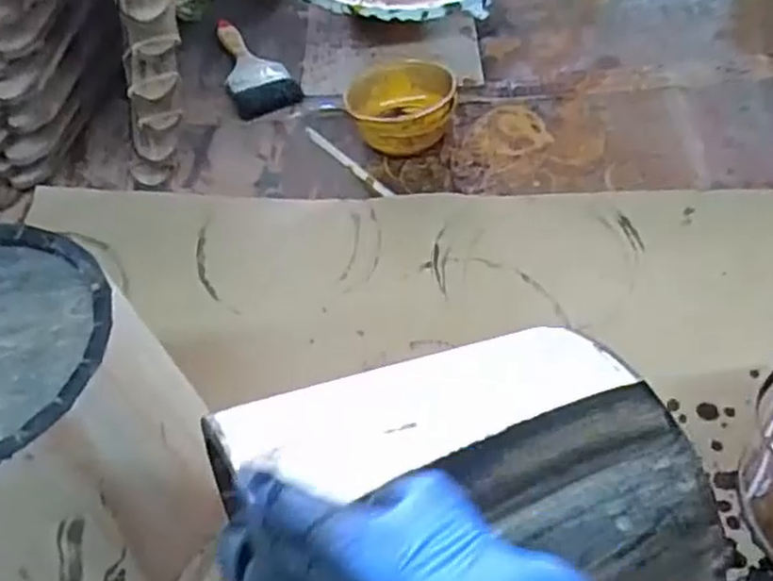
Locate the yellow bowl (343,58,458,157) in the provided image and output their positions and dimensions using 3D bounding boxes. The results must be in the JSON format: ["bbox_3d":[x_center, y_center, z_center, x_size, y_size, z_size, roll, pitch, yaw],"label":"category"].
[{"bbox_3d":[0.016,-0.193,0.787,0.110,0.061,0.123,-6,53,-1],"label":"yellow bowl"}]

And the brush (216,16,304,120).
[{"bbox_3d":[-0.163,-0.269,0.886,0.076,0.024,0.168,-22,55,-13],"label":"brush"}]

